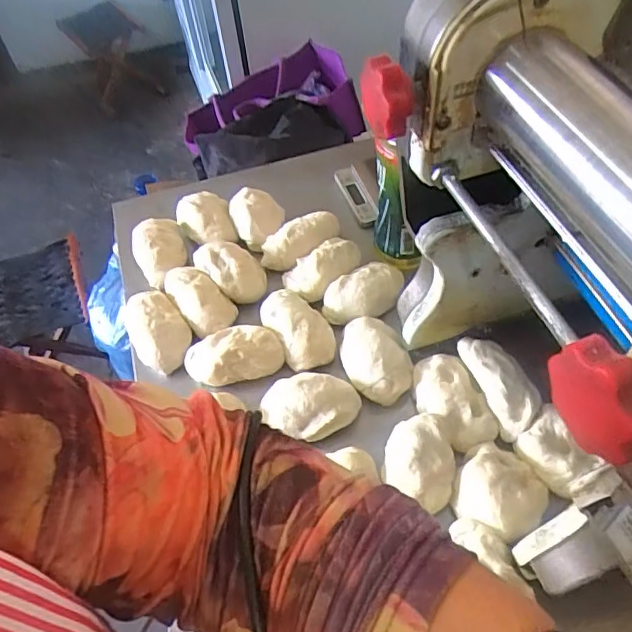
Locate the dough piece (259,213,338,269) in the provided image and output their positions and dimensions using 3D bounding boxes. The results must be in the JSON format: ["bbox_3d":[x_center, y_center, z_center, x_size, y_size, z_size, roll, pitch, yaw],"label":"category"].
[{"bbox_3d":[-0.017,-0.089,0.656,0.049,0.027,0.094,35,64,26],"label":"dough piece"}]

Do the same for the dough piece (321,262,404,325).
[{"bbox_3d":[0.055,-0.027,0.606,0.101,0.025,0.053,-32,58,-18],"label":"dough piece"}]

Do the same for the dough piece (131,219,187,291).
[{"bbox_3d":[-0.184,-0.078,0.663,0.060,0.032,0.088,-21,55,-11],"label":"dough piece"}]

